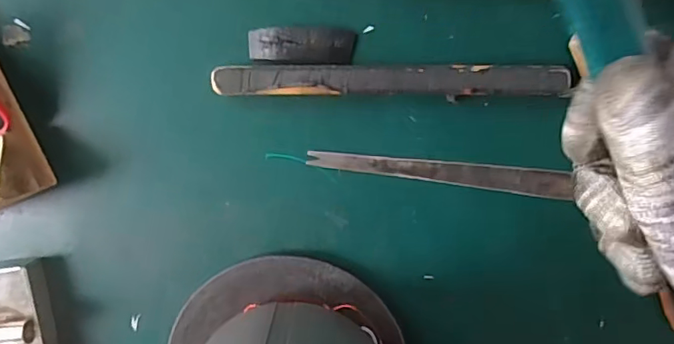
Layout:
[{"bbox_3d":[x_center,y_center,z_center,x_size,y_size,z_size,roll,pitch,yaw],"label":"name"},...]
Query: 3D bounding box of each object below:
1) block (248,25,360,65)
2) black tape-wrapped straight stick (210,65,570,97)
[{"bbox_3d":[-0.027,-0.098,0.405,0.081,0.011,0.026,4,100,2],"label":"block"},{"bbox_3d":[0.040,-0.070,0.400,0.263,0.018,0.022,0,99,3],"label":"black tape-wrapped straight stick"}]

